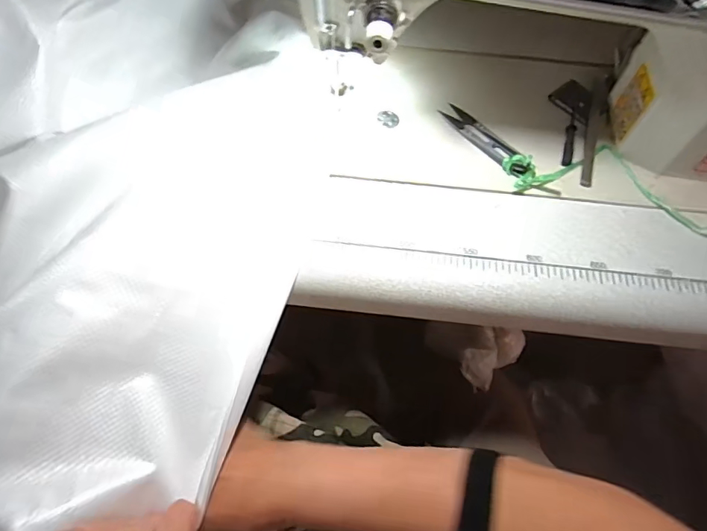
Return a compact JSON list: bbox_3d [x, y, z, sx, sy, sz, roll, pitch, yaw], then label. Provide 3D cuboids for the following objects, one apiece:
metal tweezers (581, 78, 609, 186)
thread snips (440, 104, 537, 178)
[{"bbox_3d":[0.224,-0.135,0.441,0.016,0.016,0.146,18,61,8],"label":"metal tweezers"},{"bbox_3d":[0.119,-0.115,0.425,0.023,0.016,0.099,-31,66,-18],"label":"thread snips"}]

